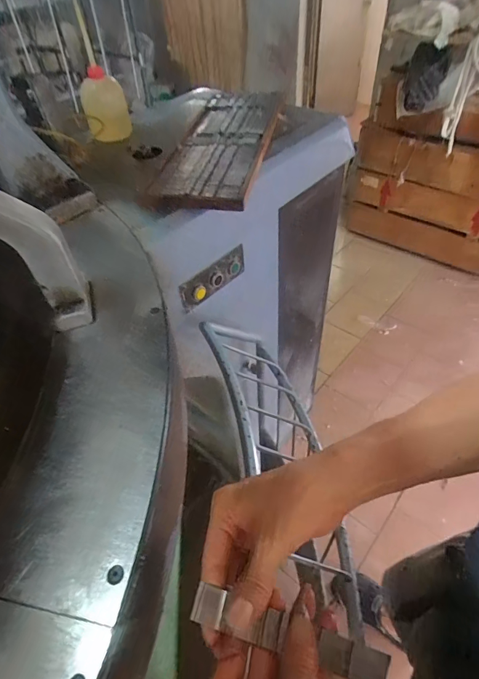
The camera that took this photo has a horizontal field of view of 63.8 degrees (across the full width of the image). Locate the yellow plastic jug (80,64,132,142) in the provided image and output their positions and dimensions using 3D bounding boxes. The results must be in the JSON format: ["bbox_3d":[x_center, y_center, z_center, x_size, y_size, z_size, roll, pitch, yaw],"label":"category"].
[{"bbox_3d":[-0.274,-0.464,0.762,0.070,0.125,0.095,19,51,21],"label":"yellow plastic jug"}]

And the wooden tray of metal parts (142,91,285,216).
[{"bbox_3d":[-0.028,-0.366,0.715,0.159,0.034,0.458,6,48,10],"label":"wooden tray of metal parts"}]

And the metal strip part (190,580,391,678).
[{"bbox_3d":[0.035,0.202,0.262,0.138,0.005,0.022,20,50,0],"label":"metal strip part"}]

